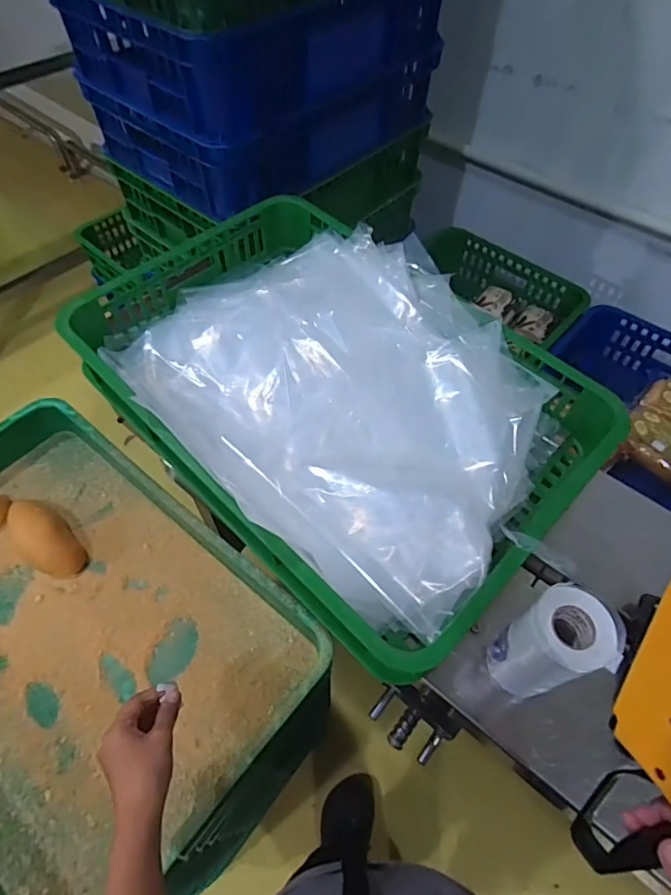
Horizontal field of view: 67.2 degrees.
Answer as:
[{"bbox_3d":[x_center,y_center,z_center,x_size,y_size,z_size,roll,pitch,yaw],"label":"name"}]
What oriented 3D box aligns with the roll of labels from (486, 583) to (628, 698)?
[{"bbox_3d":[0.189,0.183,0.456,0.067,0.148,0.067,0,56,-1],"label":"roll of labels"}]

